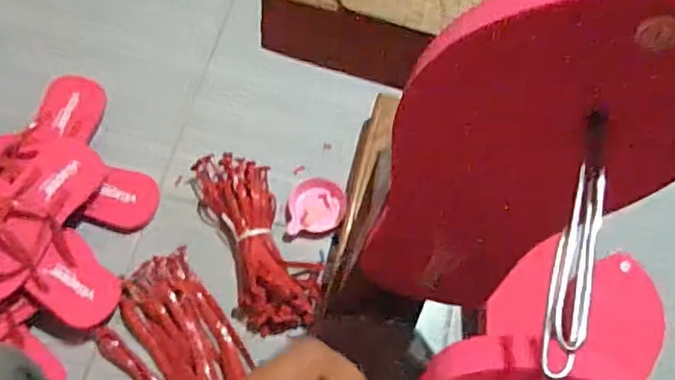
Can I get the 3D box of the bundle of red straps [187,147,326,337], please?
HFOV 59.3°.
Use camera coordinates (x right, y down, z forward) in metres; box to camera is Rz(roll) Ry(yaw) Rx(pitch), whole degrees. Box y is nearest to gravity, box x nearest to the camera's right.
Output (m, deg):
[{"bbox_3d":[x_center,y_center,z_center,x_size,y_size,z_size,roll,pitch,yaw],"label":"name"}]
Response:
[{"bbox_3d":[-0.098,0.052,0.731,0.114,0.051,0.234,-19,70,-10],"label":"bundle of red straps"}]

